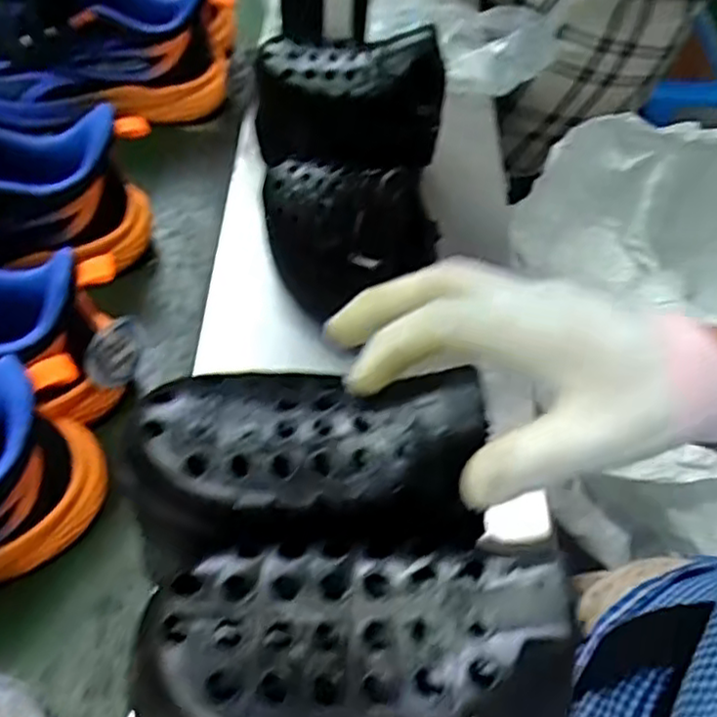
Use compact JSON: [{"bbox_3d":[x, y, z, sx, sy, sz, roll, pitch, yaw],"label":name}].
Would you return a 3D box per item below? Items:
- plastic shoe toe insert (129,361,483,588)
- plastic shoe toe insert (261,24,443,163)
[{"bbox_3d":[-0.022,0.034,0.276,0.133,0.039,0.076,0,54,-5],"label":"plastic shoe toe insert"},{"bbox_3d":[-0.009,-0.190,0.525,0.136,0.113,0.068,3,53,-3],"label":"plastic shoe toe insert"}]

